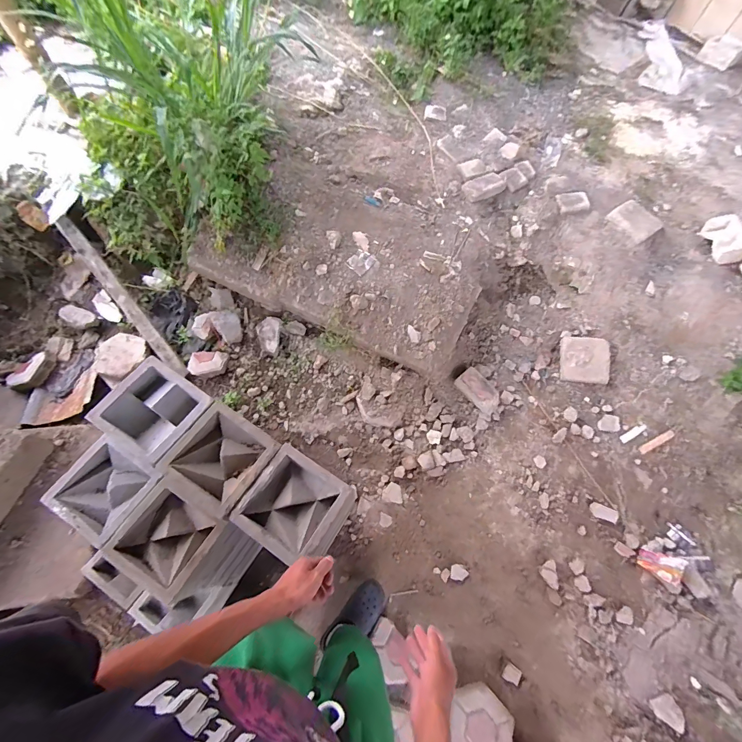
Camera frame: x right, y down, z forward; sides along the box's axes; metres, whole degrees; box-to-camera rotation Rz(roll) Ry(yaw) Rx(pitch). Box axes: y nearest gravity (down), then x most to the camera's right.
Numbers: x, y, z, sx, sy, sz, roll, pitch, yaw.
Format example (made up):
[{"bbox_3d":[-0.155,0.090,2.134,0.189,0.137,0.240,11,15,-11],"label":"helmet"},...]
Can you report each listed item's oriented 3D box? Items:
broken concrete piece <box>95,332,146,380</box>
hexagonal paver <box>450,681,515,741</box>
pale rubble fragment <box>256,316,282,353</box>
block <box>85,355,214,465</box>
[{"bbox_3d":[-1.048,-0.074,1.476,0.172,0.070,0.192,21,66,8],"label":"broken concrete piece"},{"bbox_3d":[0.353,1.116,1.111,0.195,0.056,0.217,-1,65,-3],"label":"hexagonal paver"},{"bbox_3d":[-0.466,-0.166,1.619,0.106,0.058,0.164,5,65,0],"label":"pale rubble fragment"},{"bbox_3d":[-0.518,0.092,0.852,0.201,0.087,0.194,31,67,12],"label":"block"}]

